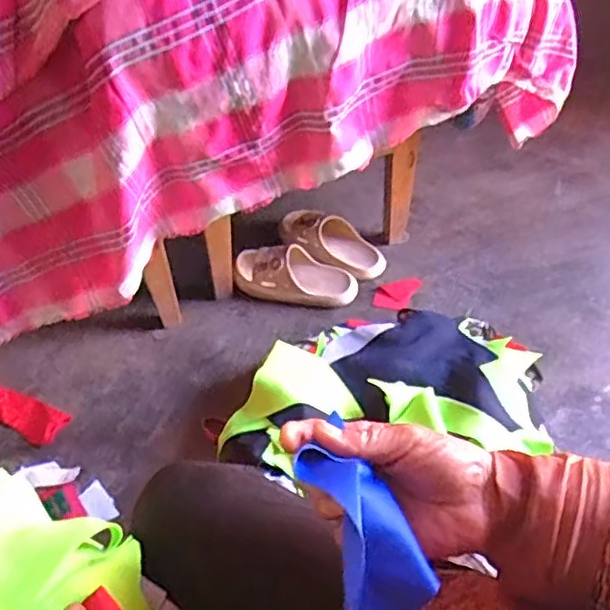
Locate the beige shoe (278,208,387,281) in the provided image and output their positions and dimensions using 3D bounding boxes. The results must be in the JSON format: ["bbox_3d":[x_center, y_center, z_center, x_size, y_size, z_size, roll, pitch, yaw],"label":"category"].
[{"bbox_3d":[0.048,-0.124,1.203,0.225,0.058,0.102,22,53,19],"label":"beige shoe"}]

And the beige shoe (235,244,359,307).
[{"bbox_3d":[-0.018,-0.055,1.145,0.220,0.060,0.092,9,50,10],"label":"beige shoe"}]

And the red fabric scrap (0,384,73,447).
[{"bbox_3d":[-0.440,0.161,0.999,0.151,0.019,0.059,23,53,20],"label":"red fabric scrap"}]

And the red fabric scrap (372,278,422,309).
[{"bbox_3d":[0.167,-0.018,1.155,0.096,0.007,0.051,-14,66,-11],"label":"red fabric scrap"}]

